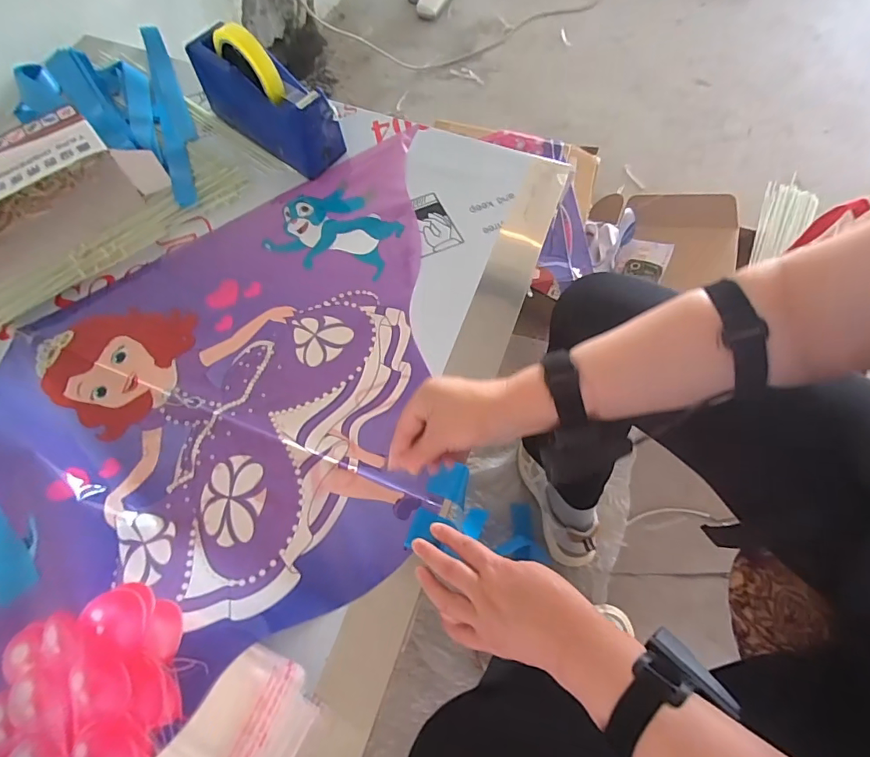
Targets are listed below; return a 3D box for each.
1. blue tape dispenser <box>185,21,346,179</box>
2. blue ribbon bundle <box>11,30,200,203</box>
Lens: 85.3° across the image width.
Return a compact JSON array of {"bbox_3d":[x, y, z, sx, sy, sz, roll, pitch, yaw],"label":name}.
[{"bbox_3d":[-0.217,-0.364,0.607,0.205,0.123,0.068,36,71,14],"label":"blue tape dispenser"},{"bbox_3d":[-0.445,-0.349,0.639,0.204,0.023,0.345,-22,69,-9],"label":"blue ribbon bundle"}]

